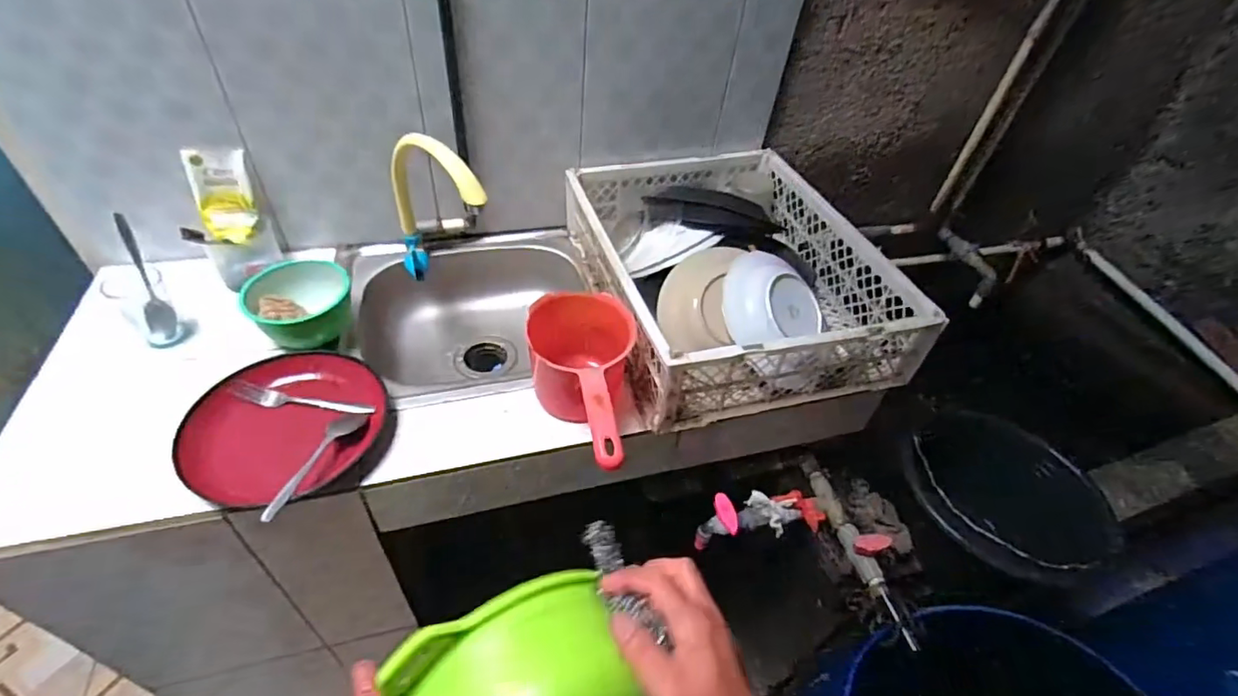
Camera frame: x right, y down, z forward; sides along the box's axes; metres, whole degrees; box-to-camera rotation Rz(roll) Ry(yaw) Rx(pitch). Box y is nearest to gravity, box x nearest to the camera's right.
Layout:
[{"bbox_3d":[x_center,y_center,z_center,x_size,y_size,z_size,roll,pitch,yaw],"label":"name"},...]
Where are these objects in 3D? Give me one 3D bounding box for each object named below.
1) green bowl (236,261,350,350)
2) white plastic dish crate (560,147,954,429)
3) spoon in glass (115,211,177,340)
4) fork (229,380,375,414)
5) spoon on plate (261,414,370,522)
[{"bbox_3d":[-0.451,-0.069,0.799,0.129,0.077,0.132,3,44,-3],"label":"green bowl"},{"bbox_3d":[0.160,-0.133,0.902,0.390,0.143,0.512,-9,46,-15],"label":"white plastic dish crate"},{"bbox_3d":[-0.620,-0.091,0.739,0.031,0.165,0.027,-12,20,-18],"label":"spoon in glass"},{"bbox_3d":[-0.398,0.070,0.709,0.182,0.024,0.022,9,44,3],"label":"fork"},{"bbox_3d":[-0.346,0.125,0.634,0.033,0.020,0.156,16,45,10],"label":"spoon on plate"}]

